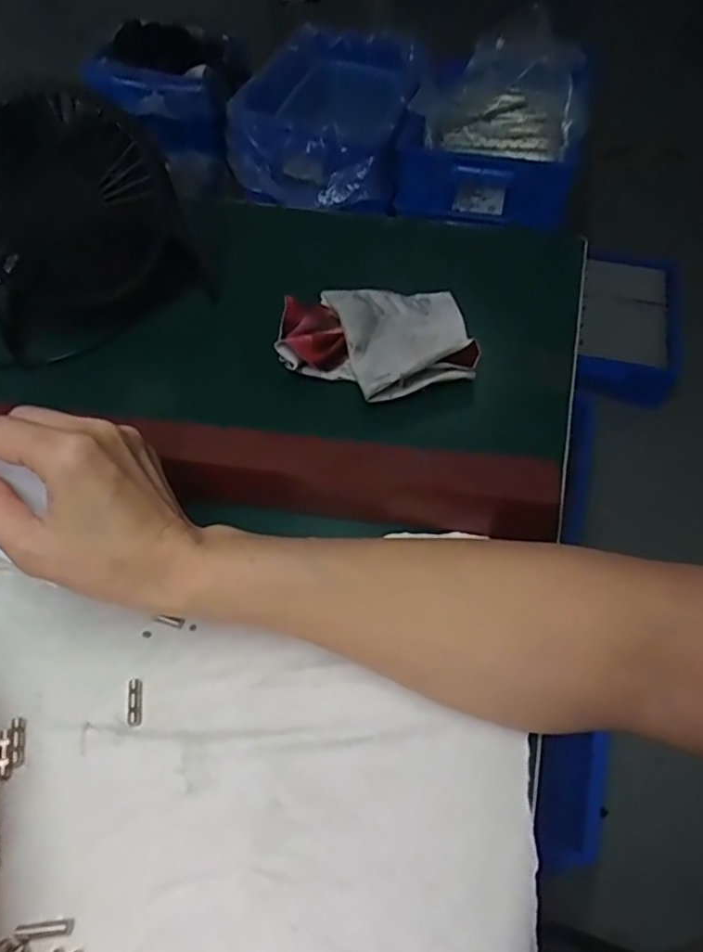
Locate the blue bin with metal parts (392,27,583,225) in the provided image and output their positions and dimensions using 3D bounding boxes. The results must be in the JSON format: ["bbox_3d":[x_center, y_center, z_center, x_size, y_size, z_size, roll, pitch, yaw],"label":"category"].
[{"bbox_3d":[0.287,-0.691,1.225,0.301,0.167,0.455,12,53,10],"label":"blue bin with metal parts"}]

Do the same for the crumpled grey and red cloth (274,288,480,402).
[{"bbox_3d":[0.016,-0.092,0.404,0.120,0.027,0.100,-4,52,-2],"label":"crumpled grey and red cloth"}]

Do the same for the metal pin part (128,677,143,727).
[{"bbox_3d":[-0.099,0.102,0.283,0.006,0.004,0.022,-11,53,-8],"label":"metal pin part"}]

